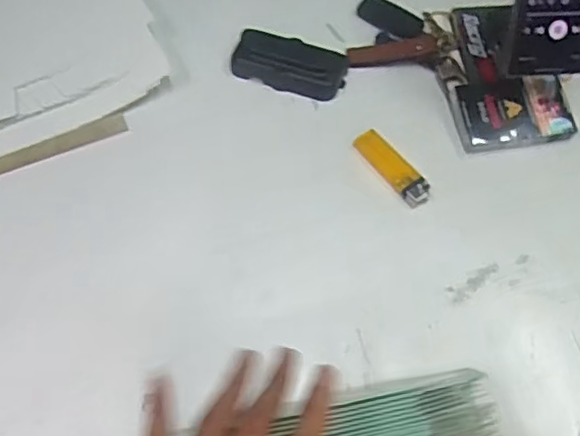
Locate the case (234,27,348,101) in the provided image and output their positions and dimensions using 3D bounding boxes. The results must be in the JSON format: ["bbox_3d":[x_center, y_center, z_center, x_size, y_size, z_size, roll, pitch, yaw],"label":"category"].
[{"bbox_3d":[0.000,-0.145,0.560,0.104,0.016,0.052,12,62,6],"label":"case"}]

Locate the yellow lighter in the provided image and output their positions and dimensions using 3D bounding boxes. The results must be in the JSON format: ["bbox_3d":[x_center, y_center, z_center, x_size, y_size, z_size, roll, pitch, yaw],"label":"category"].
[{"bbox_3d":[0.089,-0.045,0.511,0.025,0.008,0.081,-33,67,-17],"label":"yellow lighter"}]

